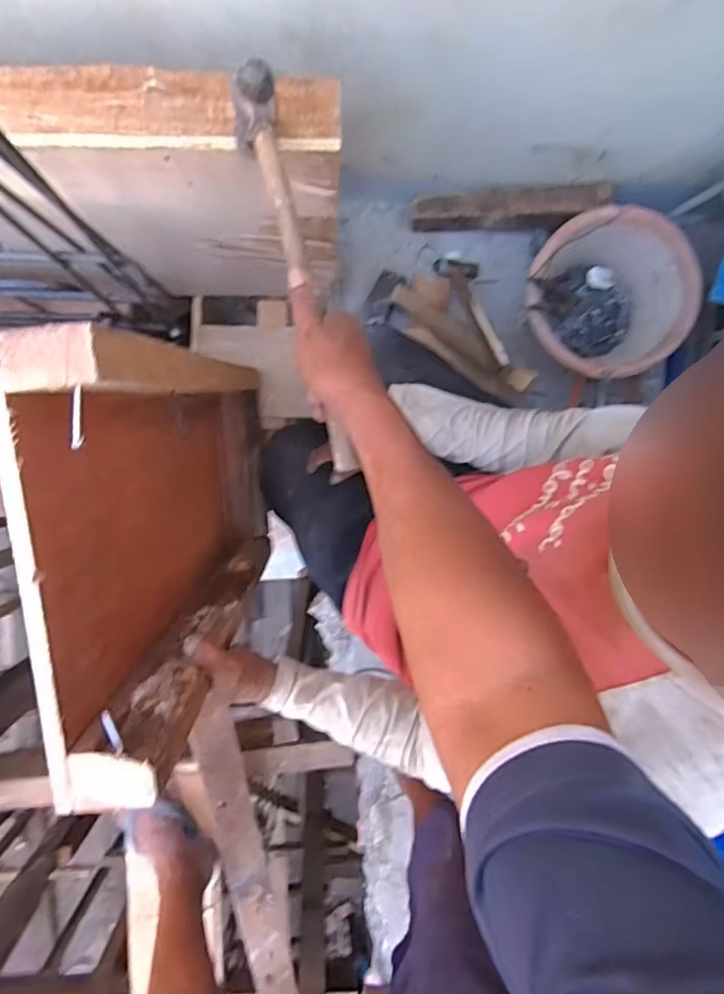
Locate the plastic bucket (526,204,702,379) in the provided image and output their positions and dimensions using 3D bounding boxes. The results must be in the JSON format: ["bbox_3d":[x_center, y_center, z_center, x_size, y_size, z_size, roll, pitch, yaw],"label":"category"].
[{"bbox_3d":[0.379,-0.326,0.902,0.226,0.153,0.227,0,94,-5],"label":"plastic bucket"}]

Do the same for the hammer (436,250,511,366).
[{"bbox_3d":[0.184,-0.314,0.896,0.075,0.030,0.291,-6,50,-5],"label":"hammer"}]

